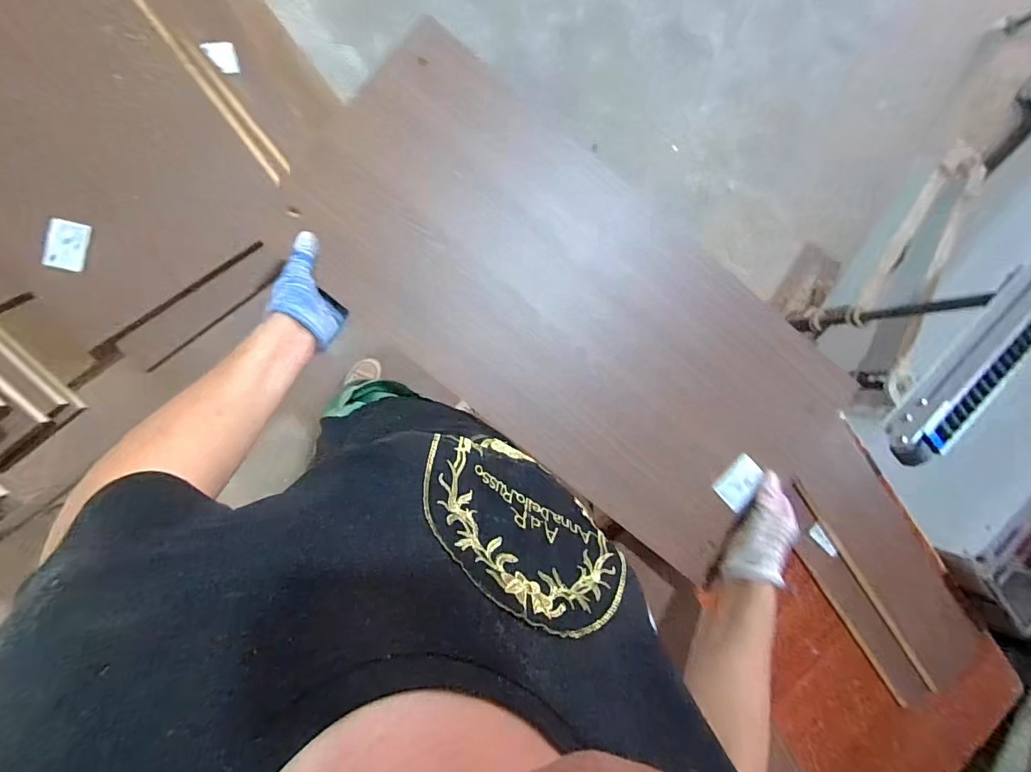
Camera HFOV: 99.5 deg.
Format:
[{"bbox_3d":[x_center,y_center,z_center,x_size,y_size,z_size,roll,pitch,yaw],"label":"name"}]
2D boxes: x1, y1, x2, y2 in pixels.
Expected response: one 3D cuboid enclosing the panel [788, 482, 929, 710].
[{"bbox_3d":[0.501,0.323,0.655,0.046,0.017,0.436,-35,103,16],"label":"panel"}]

